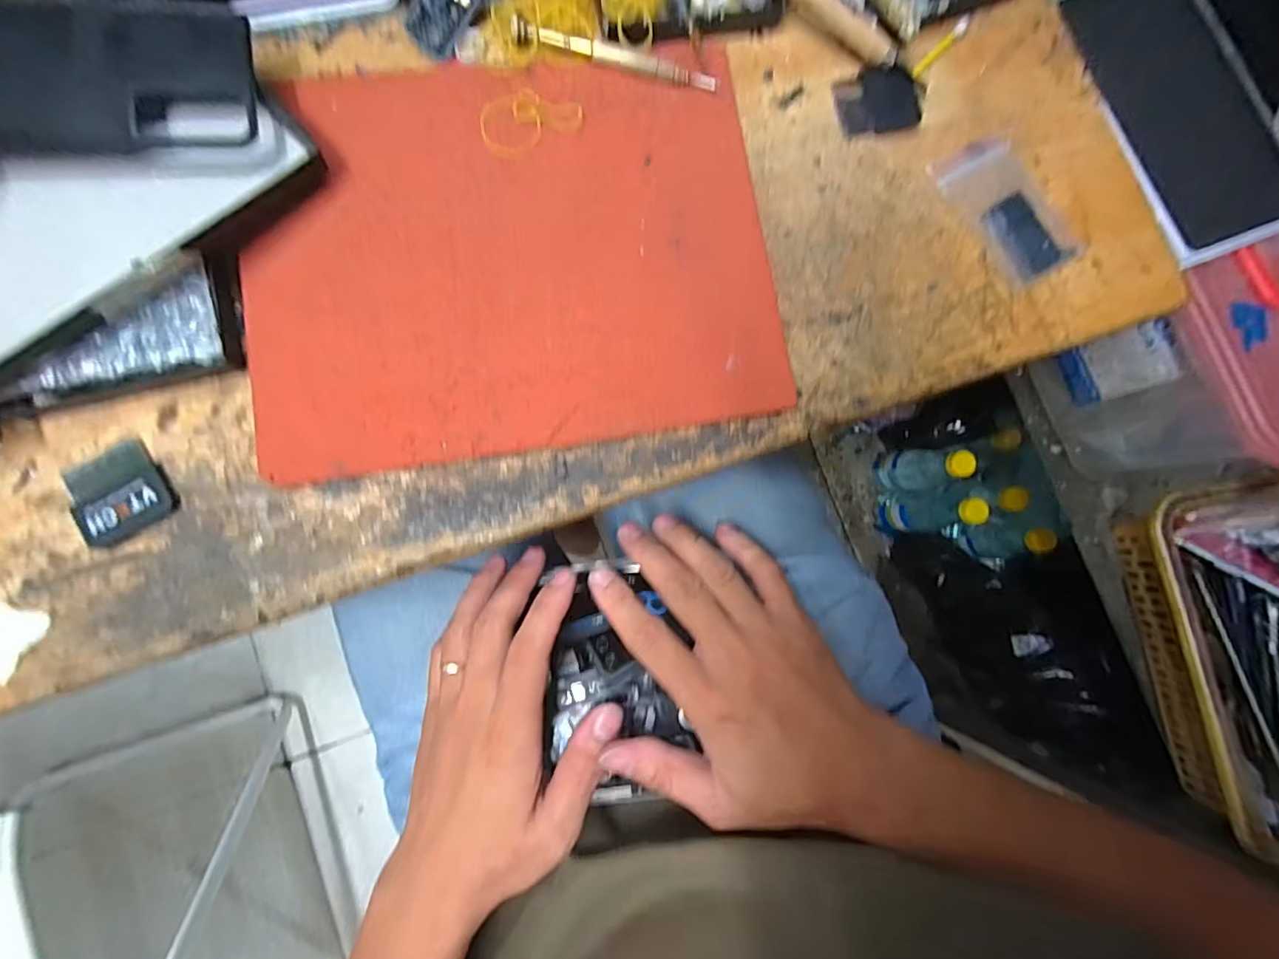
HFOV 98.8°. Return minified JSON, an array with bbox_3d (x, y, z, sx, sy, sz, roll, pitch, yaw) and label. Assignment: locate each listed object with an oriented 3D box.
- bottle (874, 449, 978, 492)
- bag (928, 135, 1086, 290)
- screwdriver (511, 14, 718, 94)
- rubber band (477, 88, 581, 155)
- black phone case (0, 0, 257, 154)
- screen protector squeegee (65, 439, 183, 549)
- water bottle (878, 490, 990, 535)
[{"bbox_3d":[0.412,-0.020,0.794,0.058,0.184,0.063,-11,85,-5],"label":"bottle"},{"bbox_3d":[0.193,-0.142,0.285,0.047,0.007,0.080,-32,87,-7],"label":"bag"},{"bbox_3d":[-0.012,-0.212,0.274,0.103,0.009,0.009,13,83,-2],"label":"screwdriver"},{"bbox_3d":[-0.054,-0.180,0.271,0.049,0.004,0.029,-26,86,-6],"label":"rubber band"},{"bbox_3d":[-0.237,-0.166,0.226,0.140,0.012,0.065,-13,92,-14],"label":"black phone case"},{"bbox_3d":[-0.232,0.005,0.243,0.040,0.004,0.038,-32,87,-7],"label":"screen protector squeegee"},{"bbox_3d":[0.423,0.042,0.785,0.073,0.192,0.061,-6,84,-5],"label":"water bottle"}]

